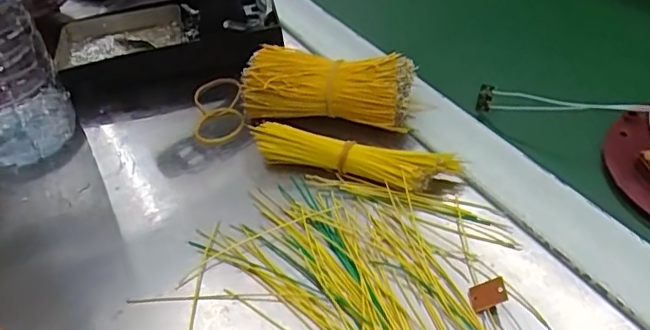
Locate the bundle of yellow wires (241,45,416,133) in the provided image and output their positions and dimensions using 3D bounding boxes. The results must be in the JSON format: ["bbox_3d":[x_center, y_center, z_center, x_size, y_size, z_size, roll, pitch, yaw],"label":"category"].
[{"bbox_3d":[0.003,-0.048,0.352,0.099,0.036,0.039,4,44,11],"label":"bundle of yellow wires"}]

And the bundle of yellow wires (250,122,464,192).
[{"bbox_3d":[0.014,-0.002,0.318,0.116,0.019,0.022,10,46,17],"label":"bundle of yellow wires"}]

